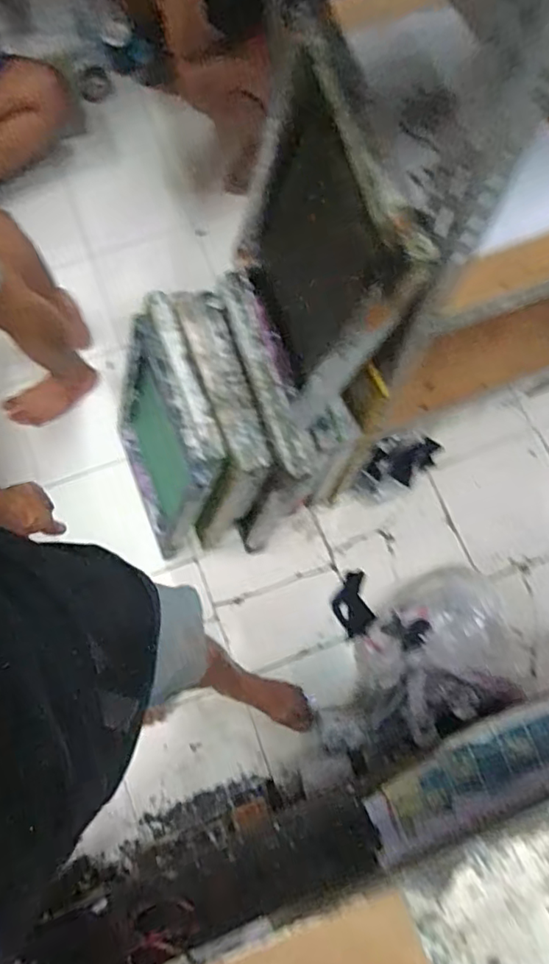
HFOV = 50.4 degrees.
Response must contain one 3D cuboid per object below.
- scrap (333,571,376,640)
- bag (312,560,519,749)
[{"bbox_3d":[0.183,0.290,1.375,0.083,0.041,0.139,-15,75,-3],"label":"scrap"},{"bbox_3d":[0.291,0.356,1.206,0.458,0.311,0.256,-22,75,-5],"label":"bag"}]

